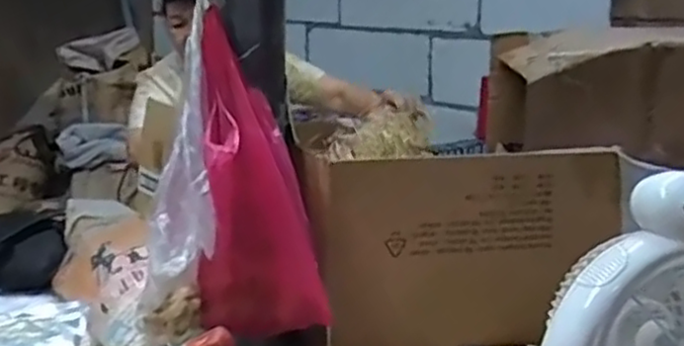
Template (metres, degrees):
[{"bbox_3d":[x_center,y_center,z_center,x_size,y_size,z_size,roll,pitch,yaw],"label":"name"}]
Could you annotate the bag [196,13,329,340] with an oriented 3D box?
[{"bbox_3d":[-0.079,0.017,0.723,0.129,0.284,0.082,1,14,-2],"label":"bag"}]

